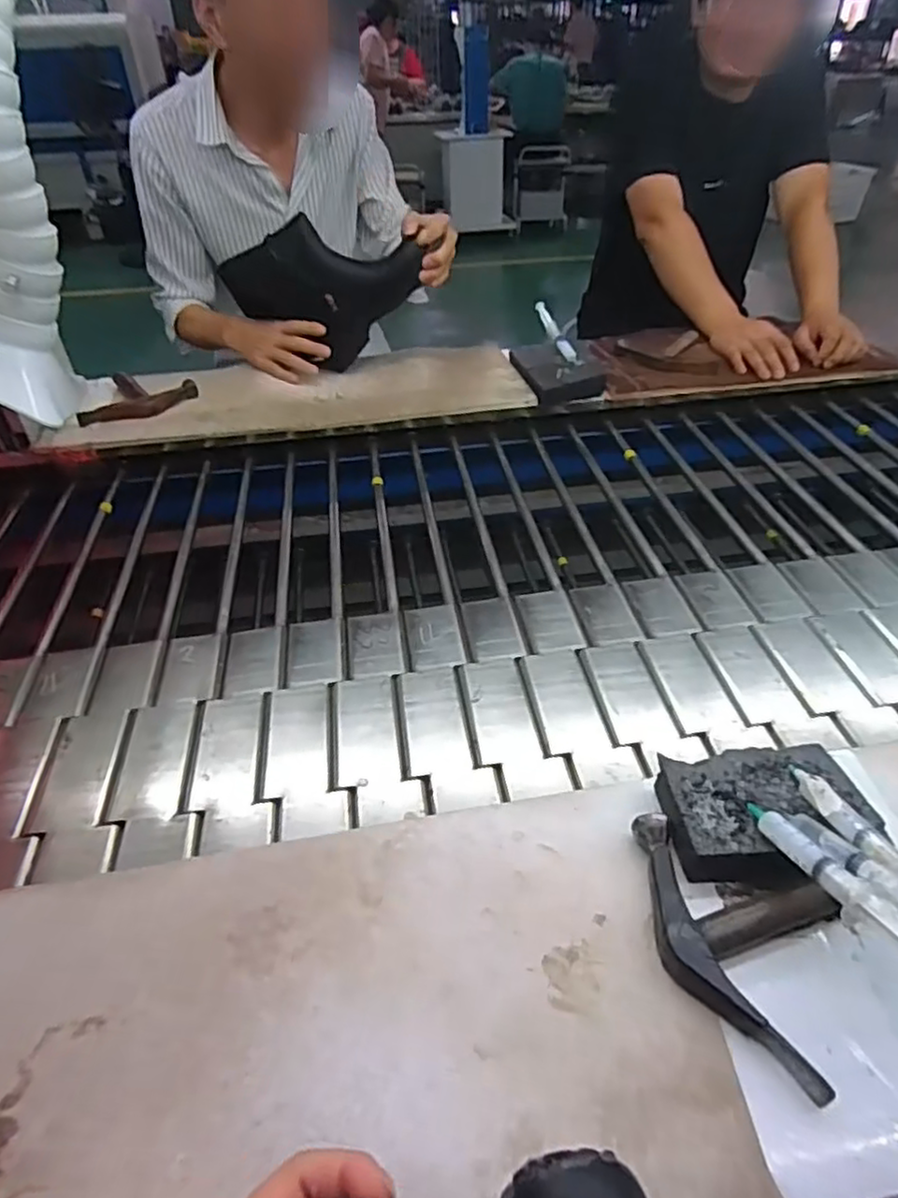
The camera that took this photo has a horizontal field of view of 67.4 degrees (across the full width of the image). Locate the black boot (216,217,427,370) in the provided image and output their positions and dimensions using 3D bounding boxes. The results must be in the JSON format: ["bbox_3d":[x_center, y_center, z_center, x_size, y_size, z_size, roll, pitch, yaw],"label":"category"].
[{"bbox_3d":[-0.213,-0.482,1.094,0.337,0.215,0.056,11,43,16],"label":"black boot"}]

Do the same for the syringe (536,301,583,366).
[{"bbox_3d":[0.187,-0.449,1.150,0.022,0.027,0.161,-15,63,-14],"label":"syringe"}]

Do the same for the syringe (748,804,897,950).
[{"bbox_3d":[0.223,0.164,0.387,0.017,0.019,0.158,-13,20,-11],"label":"syringe"}]

